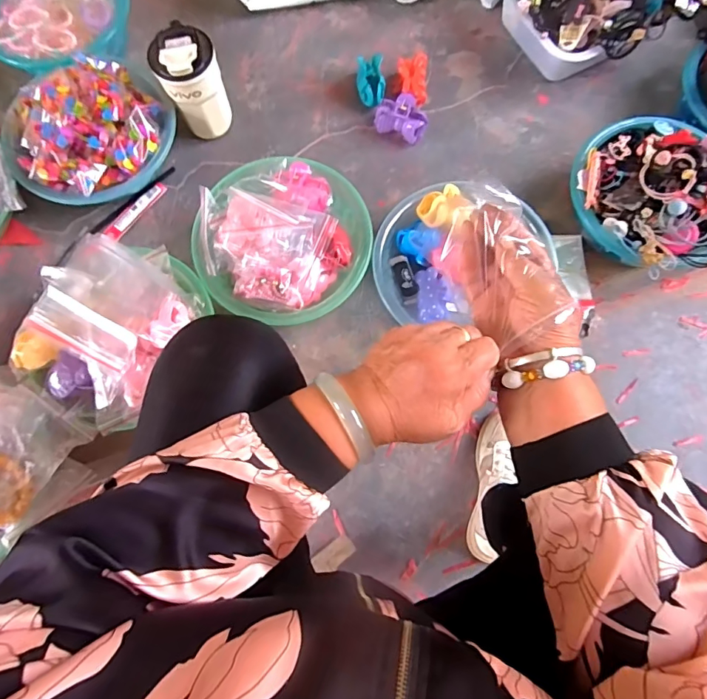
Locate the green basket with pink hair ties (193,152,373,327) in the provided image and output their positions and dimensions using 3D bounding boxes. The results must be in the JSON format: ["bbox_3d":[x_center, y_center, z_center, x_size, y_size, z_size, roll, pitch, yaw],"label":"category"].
[{"bbox_3d":[-0.095,-0.145,0.624,0.226,0.111,0.223,0,76,1],"label":"green basket with pink hair ties"}]

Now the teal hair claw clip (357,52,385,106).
[{"bbox_3d":[0.026,-0.419,0.717,0.046,0.054,0.062,-2,76,0],"label":"teal hair claw clip"}]

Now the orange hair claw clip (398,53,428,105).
[{"bbox_3d":[0.094,-0.426,0.722,0.047,0.042,0.089,1,76,1],"label":"orange hair claw clip"}]

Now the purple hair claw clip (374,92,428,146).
[{"bbox_3d":[0.074,-0.357,0.700,0.080,0.053,0.044,22,78,6],"label":"purple hair claw clip"}]

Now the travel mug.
[{"bbox_3d":[-0.230,-0.383,0.664,0.084,0.148,0.090,-22,77,-4],"label":"travel mug"}]

